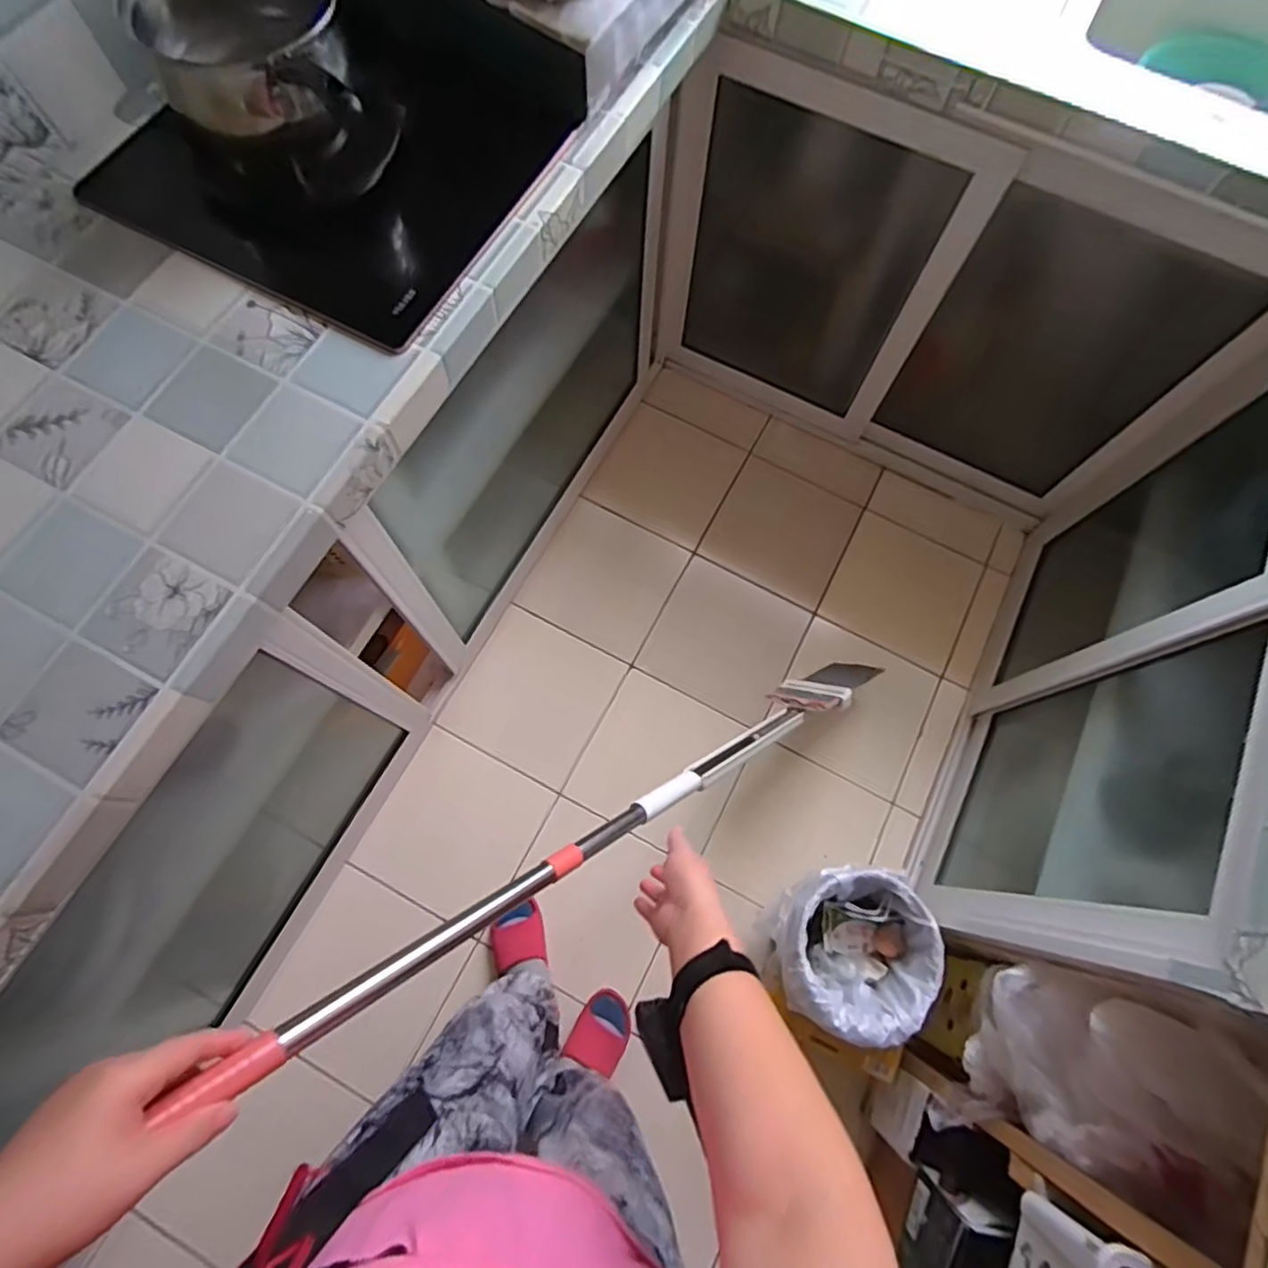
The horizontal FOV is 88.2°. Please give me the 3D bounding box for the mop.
[{"bbox_3d":[0.060,0.177,0.804,1.080,0.070,0.070,-17,68,-50],"label":"mop"}]

